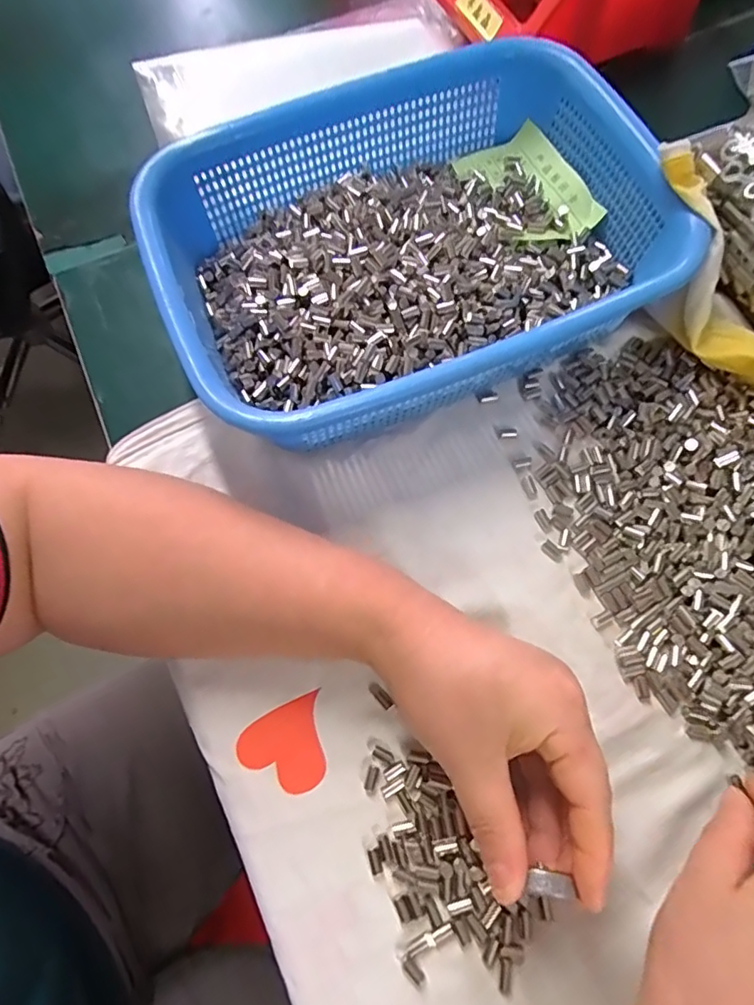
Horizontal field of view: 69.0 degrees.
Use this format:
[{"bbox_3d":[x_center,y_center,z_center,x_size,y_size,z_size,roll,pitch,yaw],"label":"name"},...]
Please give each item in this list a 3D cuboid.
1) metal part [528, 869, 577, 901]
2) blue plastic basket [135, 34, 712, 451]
[{"bbox_3d":[0.066,0.144,0.206,0.016,0.004,0.008,8,71,3],"label":"metal part"},{"bbox_3d":[0.018,-0.146,0.328,0.278,0.073,0.207,-20,71,-7],"label":"blue plastic basket"}]

